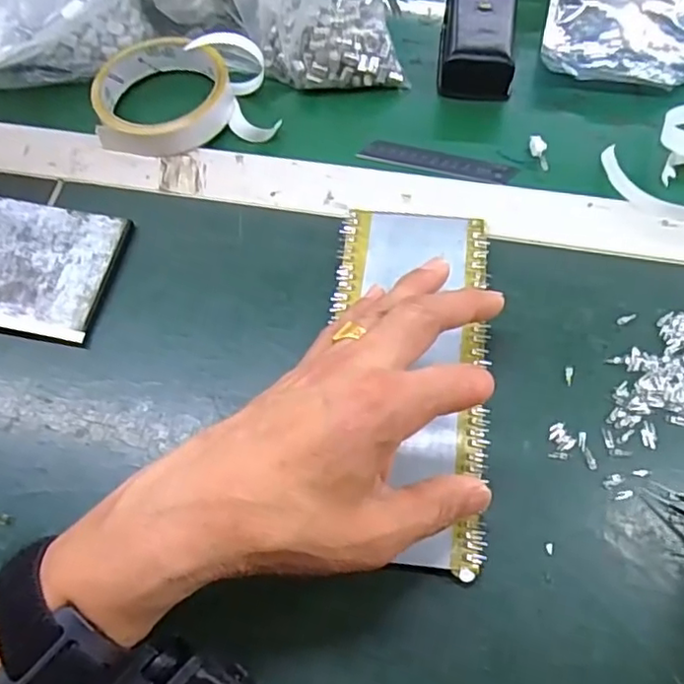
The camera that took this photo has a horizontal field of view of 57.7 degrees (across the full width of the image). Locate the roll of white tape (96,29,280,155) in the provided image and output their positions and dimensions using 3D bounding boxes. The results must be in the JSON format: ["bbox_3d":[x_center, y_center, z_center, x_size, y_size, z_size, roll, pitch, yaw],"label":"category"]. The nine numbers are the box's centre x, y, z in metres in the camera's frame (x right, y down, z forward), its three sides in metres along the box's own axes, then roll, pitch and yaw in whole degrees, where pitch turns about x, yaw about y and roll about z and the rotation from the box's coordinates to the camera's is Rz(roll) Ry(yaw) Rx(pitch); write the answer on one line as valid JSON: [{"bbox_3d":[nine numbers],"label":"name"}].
[{"bbox_3d":[-0.108,-0.175,0.412,0.112,0.037,0.092,-12,64,-2],"label":"roll of white tape"}]

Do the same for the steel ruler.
[{"bbox_3d":[0.062,-0.118,0.406,0.100,0.004,0.020,15,66,10],"label":"steel ruler"}]

